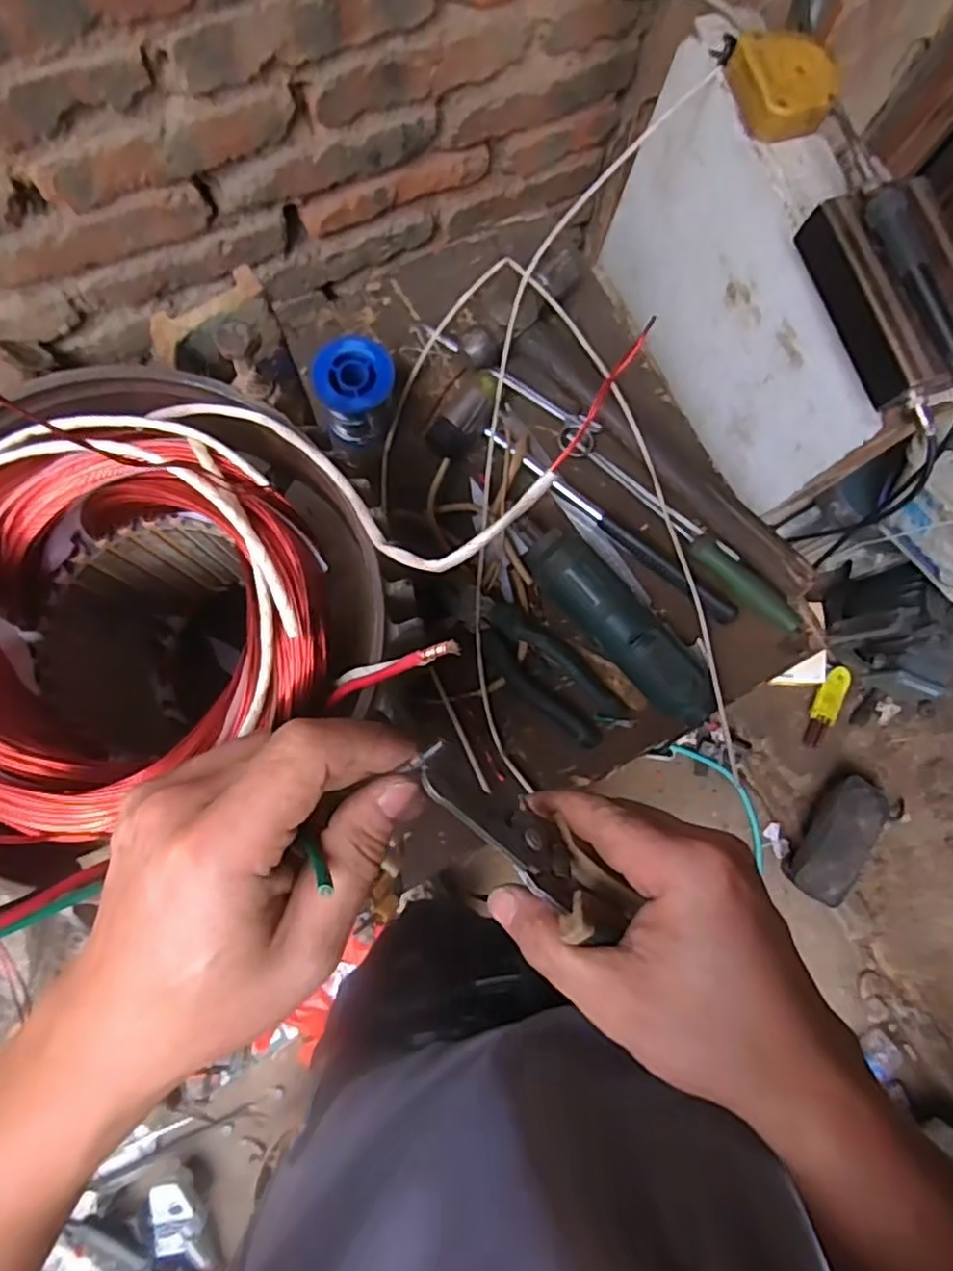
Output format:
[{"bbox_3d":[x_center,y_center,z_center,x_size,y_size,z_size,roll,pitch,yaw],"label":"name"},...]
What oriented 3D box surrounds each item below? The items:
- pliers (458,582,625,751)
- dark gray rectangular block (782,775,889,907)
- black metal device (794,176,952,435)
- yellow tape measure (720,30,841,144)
[{"bbox_3d":[0.045,0.022,0.534,0.159,0.026,0.047,42,81,3],"label":"pliers"},{"bbox_3d":[0.705,0.392,1.276,0.135,0.073,0.248,34,80,2],"label":"dark gray rectangular block"},{"bbox_3d":[0.299,-0.230,0.455,0.083,0.050,0.165,-19,83,-7],"label":"black metal device"},{"bbox_3d":[0.230,-0.412,0.495,0.066,0.030,0.071,-13,82,-6],"label":"yellow tape measure"}]

